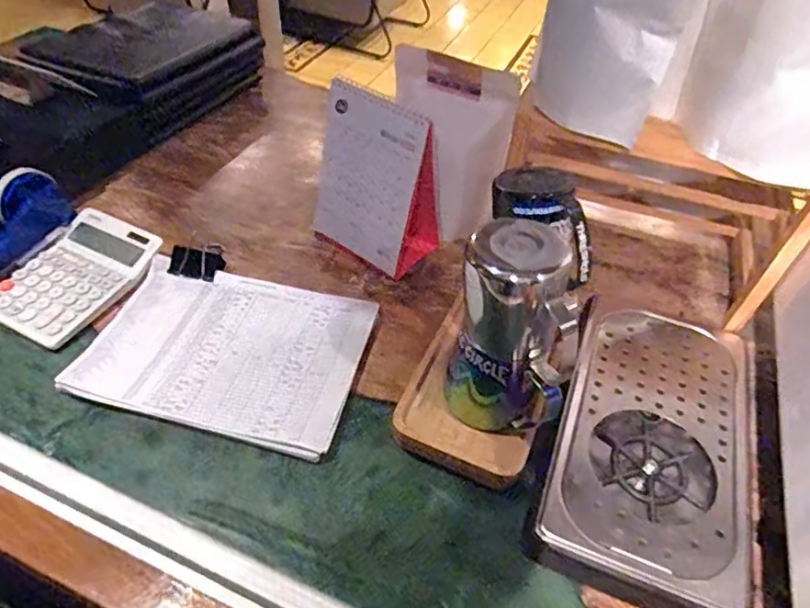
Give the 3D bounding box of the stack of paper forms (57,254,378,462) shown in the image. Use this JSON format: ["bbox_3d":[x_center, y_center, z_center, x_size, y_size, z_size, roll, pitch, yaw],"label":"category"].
[{"bbox_3d":[-0.201,0.051,0.665,0.306,0.028,0.210,12,47,7],"label":"stack of paper forms"}]

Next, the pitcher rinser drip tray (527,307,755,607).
[{"bbox_3d":[0.247,0.139,0.579,0.180,0.049,0.324,20,48,13],"label":"pitcher rinser drip tray"}]

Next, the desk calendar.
[{"bbox_3d":[-0.041,-0.159,0.728,0.157,0.199,0.075,29,51,21],"label":"desk calendar"}]

